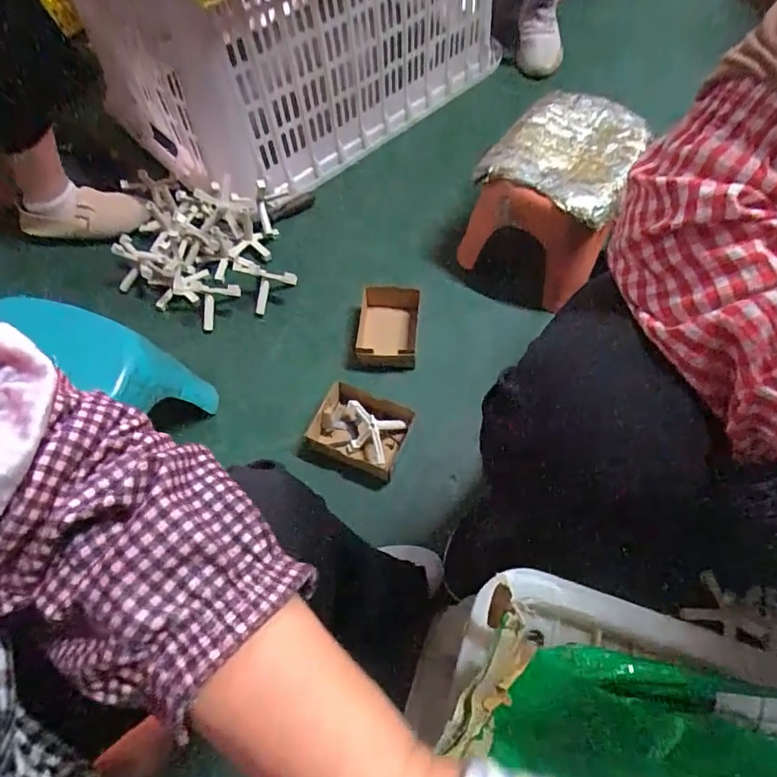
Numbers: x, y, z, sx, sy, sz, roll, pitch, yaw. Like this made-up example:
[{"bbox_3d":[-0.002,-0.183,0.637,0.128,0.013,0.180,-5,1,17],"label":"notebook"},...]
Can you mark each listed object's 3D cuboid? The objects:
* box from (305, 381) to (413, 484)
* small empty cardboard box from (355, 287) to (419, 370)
[{"bbox_3d":[-0.047,0.067,0.756,0.141,0.051,0.124,19,64,11],"label":"box"},{"bbox_3d":[-0.003,-0.106,0.851,0.104,0.057,0.141,4,62,3],"label":"small empty cardboard box"}]

